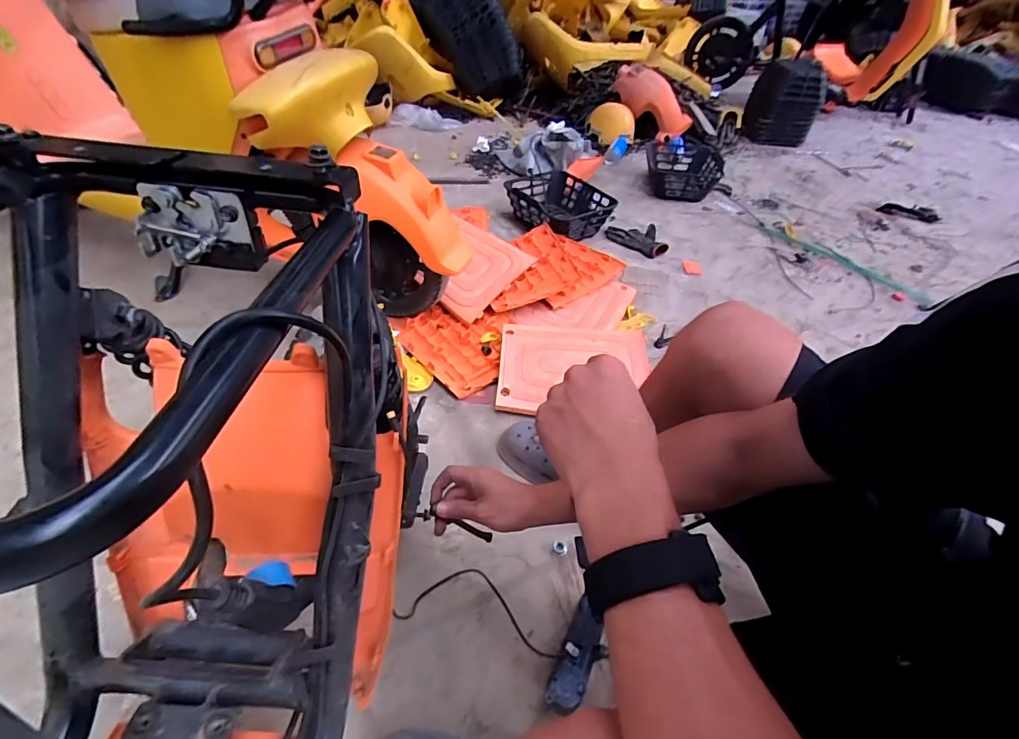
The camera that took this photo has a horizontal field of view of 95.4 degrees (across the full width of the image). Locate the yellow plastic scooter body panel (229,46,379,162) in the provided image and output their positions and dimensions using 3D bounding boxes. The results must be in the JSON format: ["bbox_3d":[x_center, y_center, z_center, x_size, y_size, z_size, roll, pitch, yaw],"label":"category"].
[{"bbox_3d":[-0.318,-0.452,0.792,0.066,0.128,0.265,29,49,22],"label":"yellow plastic scooter body panel"}]

